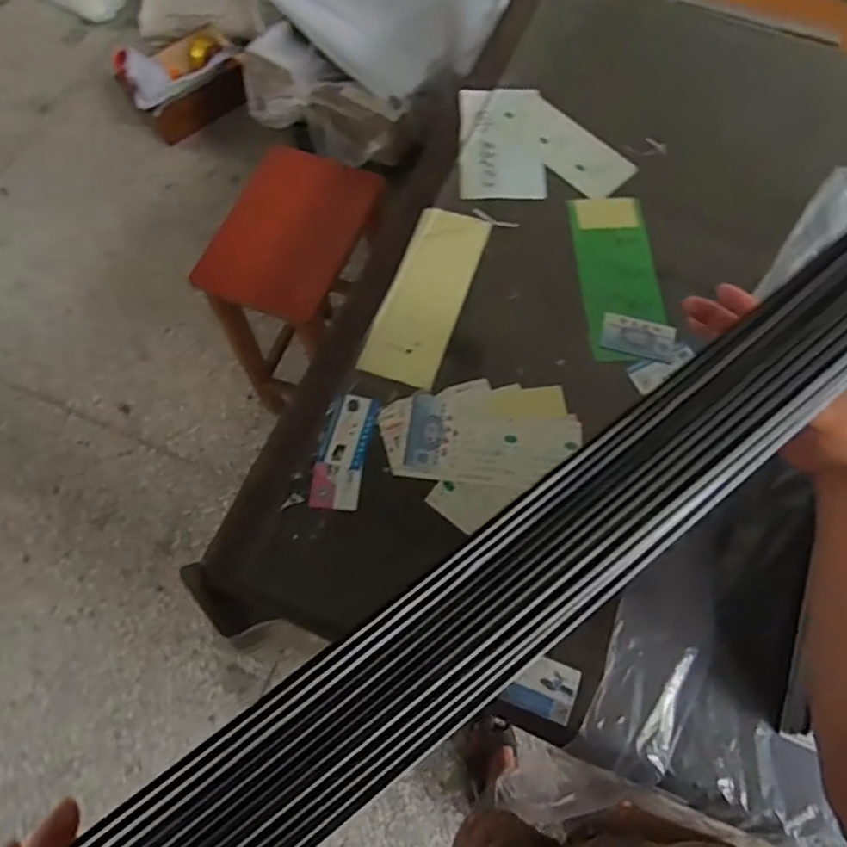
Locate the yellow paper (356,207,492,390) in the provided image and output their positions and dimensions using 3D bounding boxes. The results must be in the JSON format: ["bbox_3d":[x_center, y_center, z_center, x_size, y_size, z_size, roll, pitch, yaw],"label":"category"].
[{"bbox_3d":[0.004,-0.172,0.768,0.097,0.013,0.261,19,73,4],"label":"yellow paper"}]

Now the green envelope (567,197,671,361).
[{"bbox_3d":[0.259,-0.198,0.777,0.100,0.011,0.241,-4,72,1],"label":"green envelope"}]

